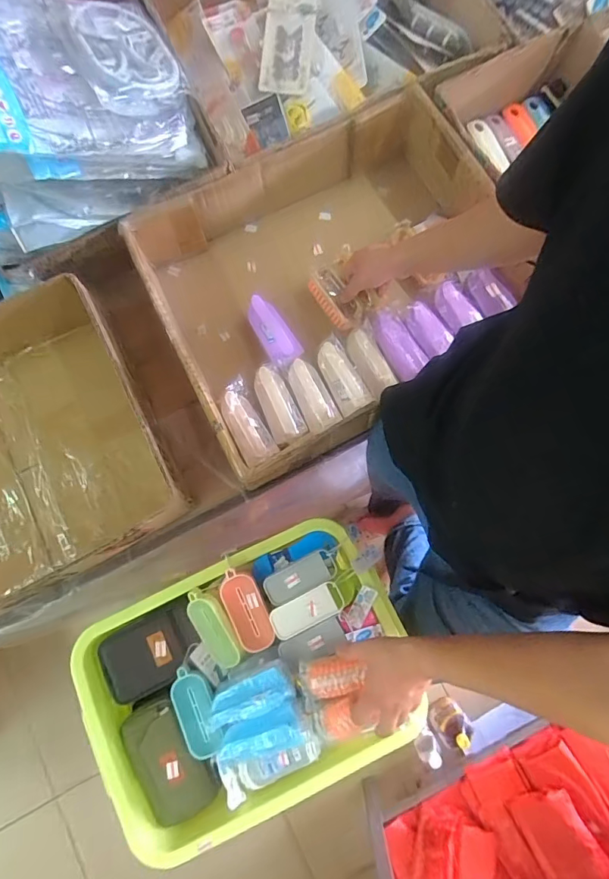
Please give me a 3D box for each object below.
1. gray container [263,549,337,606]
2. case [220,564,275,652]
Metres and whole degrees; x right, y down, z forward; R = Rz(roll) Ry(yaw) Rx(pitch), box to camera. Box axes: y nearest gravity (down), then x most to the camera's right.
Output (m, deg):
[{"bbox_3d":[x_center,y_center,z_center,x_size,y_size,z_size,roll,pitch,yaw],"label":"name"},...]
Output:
[{"bbox_3d":[-0.008,0.226,0.715,0.122,0.034,0.048,-26,80,-4],"label":"gray container"},{"bbox_3d":[-0.094,0.276,0.708,0.060,0.035,0.129,-25,79,-4],"label":"case"}]

